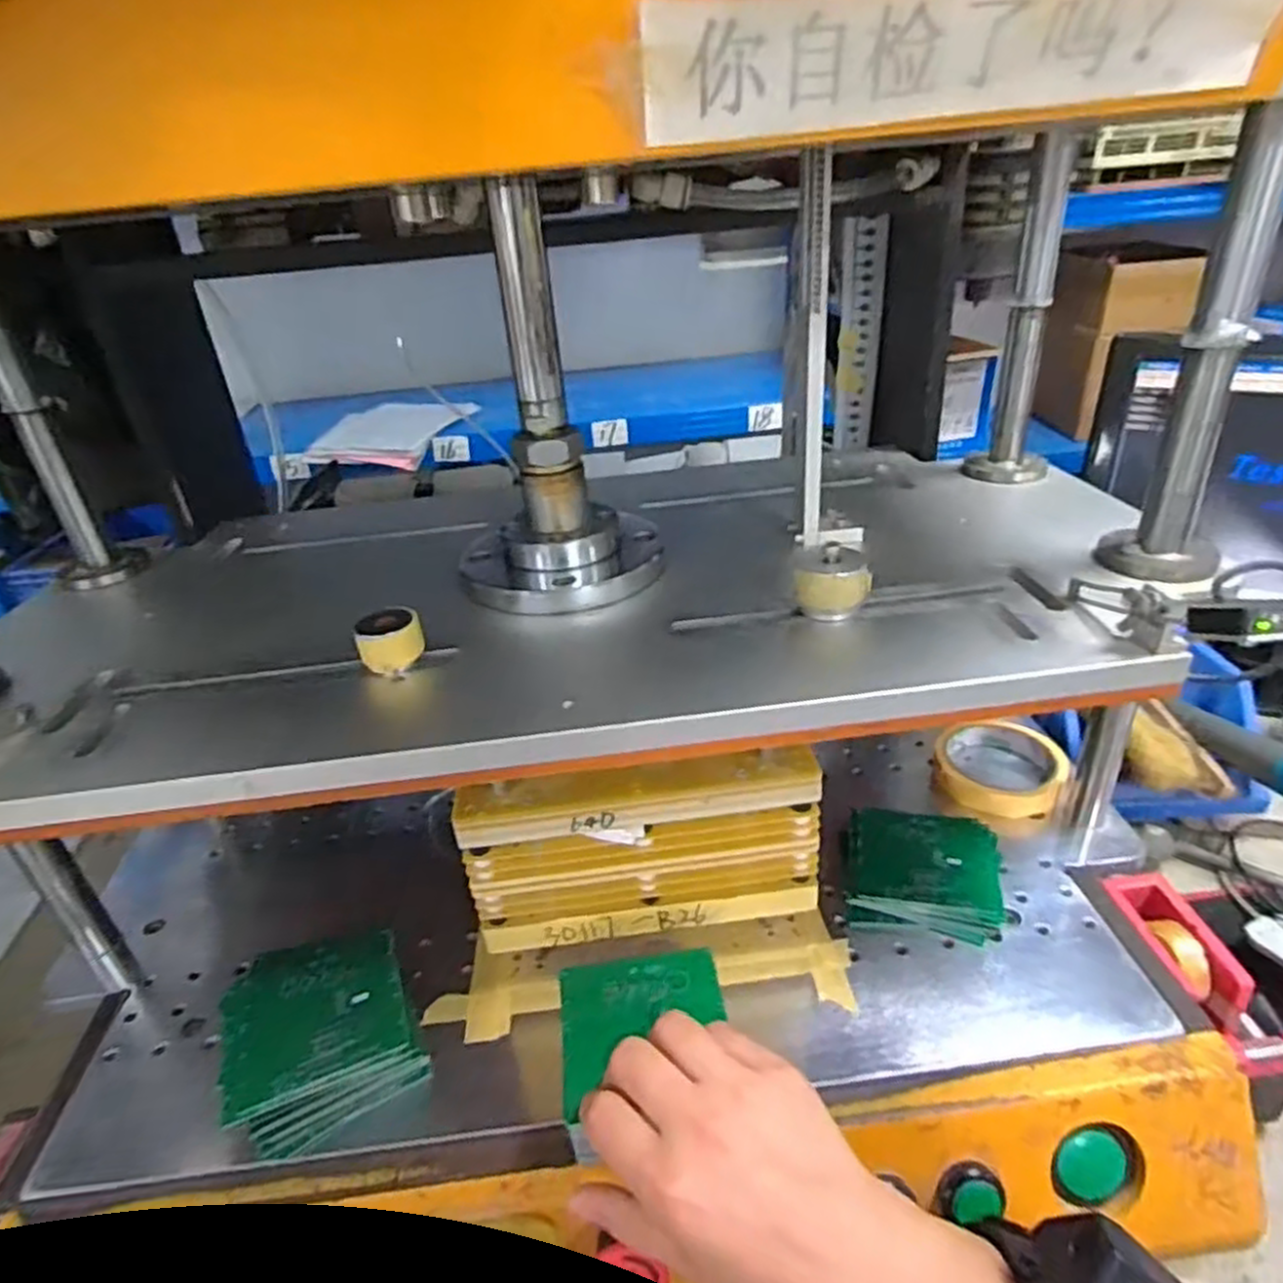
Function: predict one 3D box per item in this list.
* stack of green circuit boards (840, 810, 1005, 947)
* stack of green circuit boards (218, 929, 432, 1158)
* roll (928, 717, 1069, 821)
[{"bbox_3d":[0.186,0.150,0.512,0.097,0.020,0.091,4,32,15],"label":"stack of green circuit boards"},{"bbox_3d":[-0.177,0.216,0.431,0.094,0.046,0.093,-18,33,-20],"label":"stack of green circuit boards"},{"bbox_3d":[0.275,0.097,0.597,0.090,0.029,0.090,-4,31,2],"label":"roll"}]

